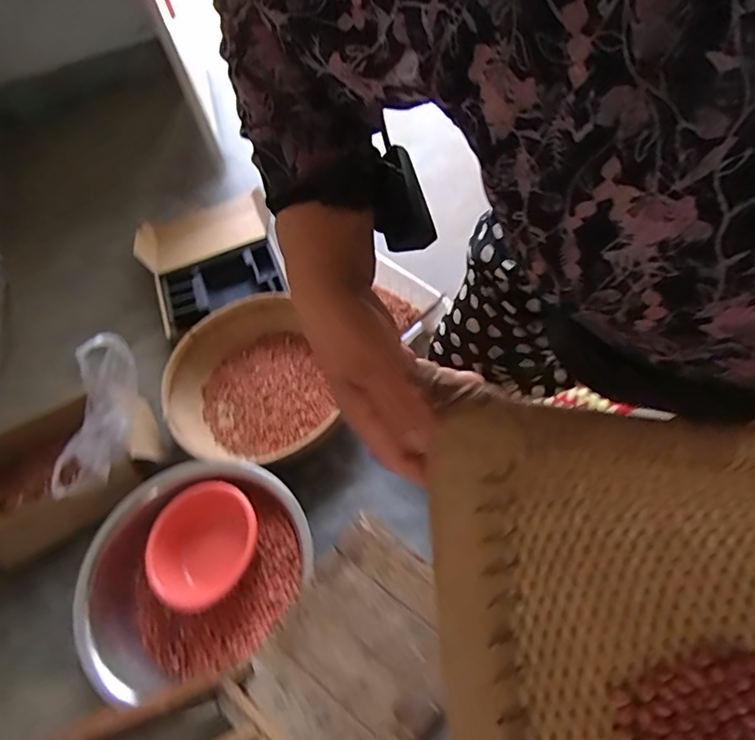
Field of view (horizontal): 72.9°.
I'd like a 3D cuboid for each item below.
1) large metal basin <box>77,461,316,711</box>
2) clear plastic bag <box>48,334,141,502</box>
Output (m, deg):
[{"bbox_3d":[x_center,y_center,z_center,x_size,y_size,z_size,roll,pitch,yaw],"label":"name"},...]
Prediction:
[{"bbox_3d":[-0.380,0.419,1.046,0.391,0.158,0.464,36,60,24],"label":"large metal basin"},{"bbox_3d":[-0.611,0.102,1.134,0.108,0.164,0.346,7,80,4],"label":"clear plastic bag"}]

